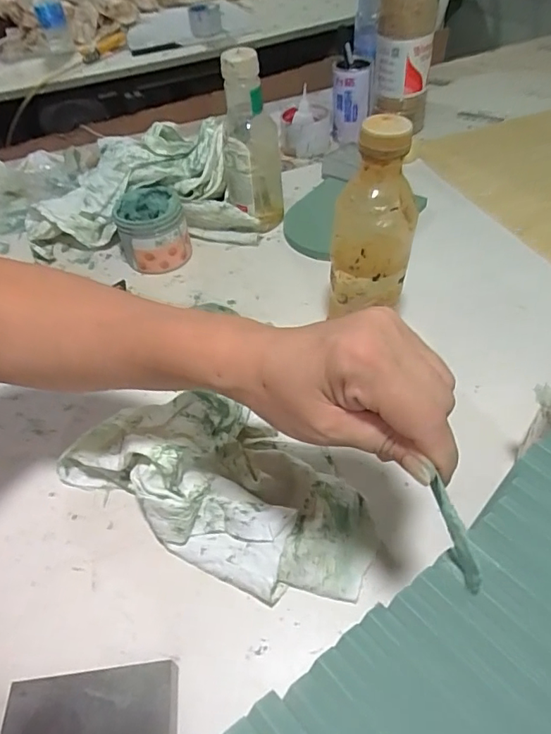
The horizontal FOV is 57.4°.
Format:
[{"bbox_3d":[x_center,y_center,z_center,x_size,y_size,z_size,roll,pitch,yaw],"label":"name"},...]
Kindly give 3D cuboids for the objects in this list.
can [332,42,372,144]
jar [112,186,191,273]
[{"bbox_3d":[0.117,-0.421,0.775,0.057,0.117,0.046,1,49,7],"label":"can"},{"bbox_3d":[-0.150,-0.166,0.617,0.081,0.074,0.083,-16,49,-8],"label":"jar"}]

